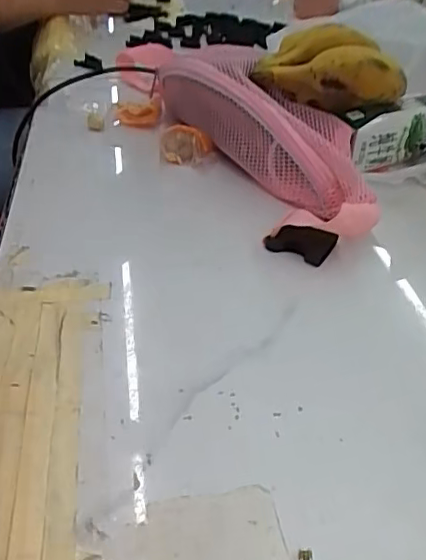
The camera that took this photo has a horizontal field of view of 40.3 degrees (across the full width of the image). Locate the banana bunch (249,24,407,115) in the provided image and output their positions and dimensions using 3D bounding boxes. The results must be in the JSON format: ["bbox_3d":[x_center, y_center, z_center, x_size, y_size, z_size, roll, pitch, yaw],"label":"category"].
[{"bbox_3d":[0.100,-0.174,0.492,0.115,0.066,0.070,15,39,16],"label":"banana bunch"}]

